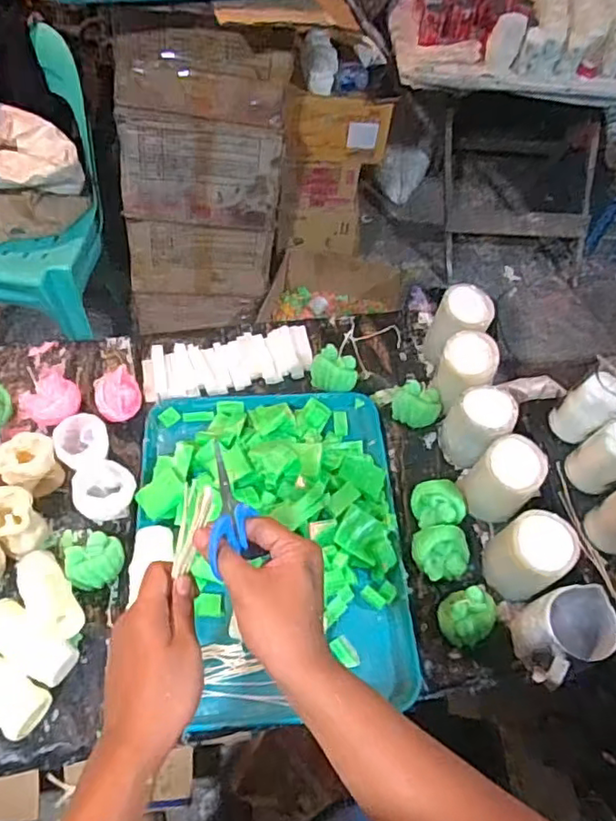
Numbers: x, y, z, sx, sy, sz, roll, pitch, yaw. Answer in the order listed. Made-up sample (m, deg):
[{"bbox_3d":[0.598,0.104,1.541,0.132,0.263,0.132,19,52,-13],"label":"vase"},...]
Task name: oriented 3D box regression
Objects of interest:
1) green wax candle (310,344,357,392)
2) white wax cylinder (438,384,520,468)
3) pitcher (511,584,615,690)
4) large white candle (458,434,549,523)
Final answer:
[{"bbox_3d":[0.040,-0.062,0.904,0.067,0.056,0.051,0,60,-5],"label":"green wax candle"},{"bbox_3d":[0.239,0.023,0.834,0.071,0.112,0.075,2,60,-3],"label":"white wax cylinder"},{"bbox_3d":[0.301,0.267,0.697,0.091,0.094,0.106,-7,61,-8],"label":"pitcher"},{"bbox_3d":[0.262,0.091,0.794,0.084,0.102,0.080,2,60,-3],"label":"large white candle"}]

